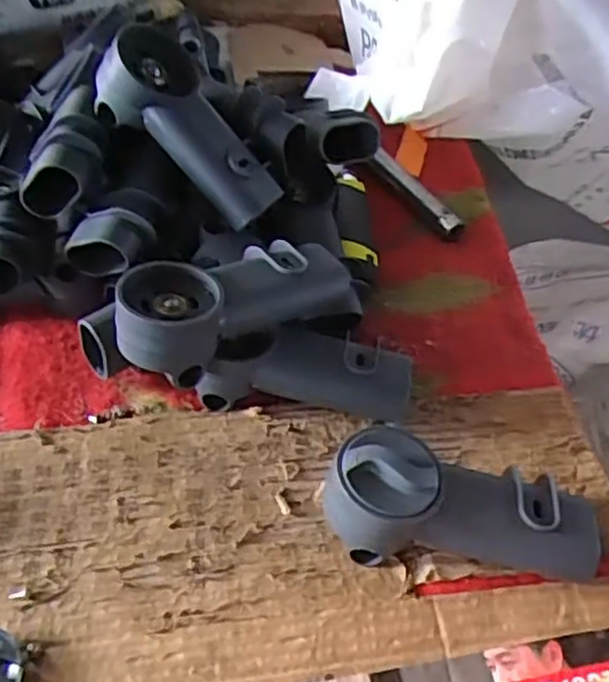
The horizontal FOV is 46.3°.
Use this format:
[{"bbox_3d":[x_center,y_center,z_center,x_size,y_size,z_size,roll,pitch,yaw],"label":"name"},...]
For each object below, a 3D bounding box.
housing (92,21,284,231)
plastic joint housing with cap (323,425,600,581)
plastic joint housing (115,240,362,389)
[{"bbox_3d":[-0.084,-0.158,0.539,0.160,0.048,0.071,48,52,-7],"label":"housing"},{"bbox_3d":[0.095,0.100,0.434,0.162,0.065,0.063,7,47,0],"label":"plastic joint housing with cap"},{"bbox_3d":[-0.040,-0.029,0.495,0.189,0.065,0.069,-27,55,-28],"label":"plastic joint housing"}]

